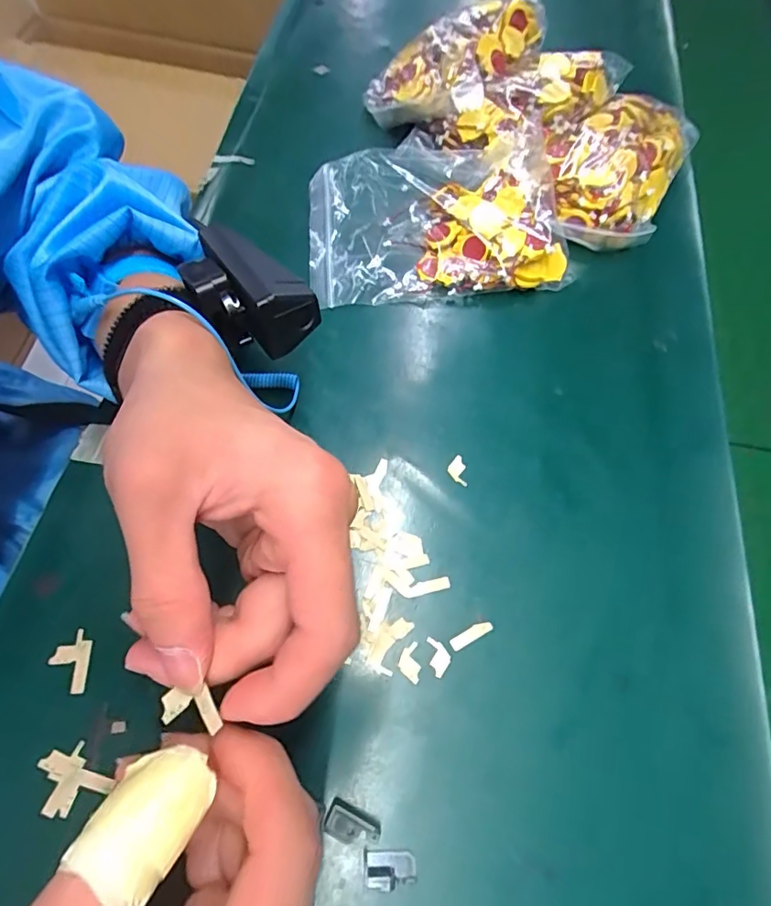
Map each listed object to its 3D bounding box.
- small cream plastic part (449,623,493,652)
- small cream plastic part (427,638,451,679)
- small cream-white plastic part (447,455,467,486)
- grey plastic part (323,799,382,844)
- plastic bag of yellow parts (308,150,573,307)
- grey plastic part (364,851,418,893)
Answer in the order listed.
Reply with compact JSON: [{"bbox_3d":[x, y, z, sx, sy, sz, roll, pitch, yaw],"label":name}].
[{"bbox_3d":[0.041,0.087,0.248,0.022,0.004,0.006,-27,69,-14],"label":"small cream plastic part"},{"bbox_3d":[0.024,0.095,0.243,0.010,0.004,0.017,-26,69,-13],"label":"small cream plastic part"},{"bbox_3d":[0.040,0.010,0.283,0.010,0.004,0.018,-3,65,-3],"label":"small cream-white plastic part"},{"bbox_3d":[-0.014,0.154,0.211,0.022,0.004,0.013,26,67,9],"label":"grey plastic part"},{"bbox_3d":[0.032,-0.153,0.343,0.164,0.035,0.109,-4,65,-4],"label":"plastic bag of yellow parts"},{"bbox_3d":[0.002,0.167,0.207,0.021,0.004,0.013,1,65,-2],"label":"grey plastic part"}]

